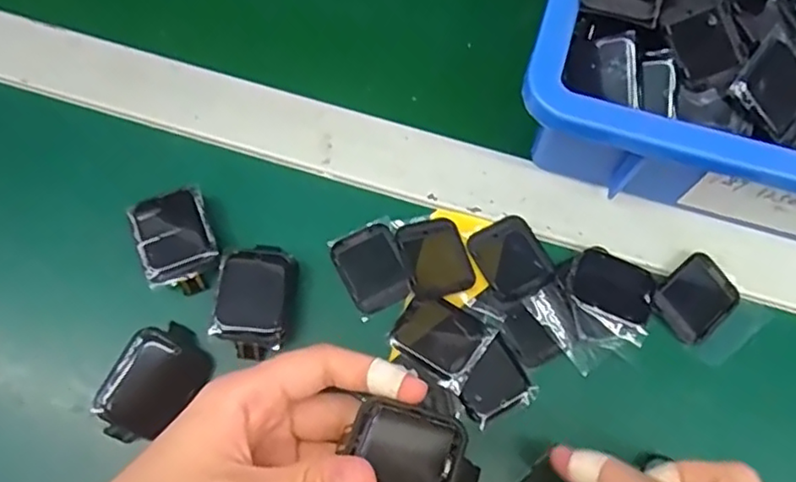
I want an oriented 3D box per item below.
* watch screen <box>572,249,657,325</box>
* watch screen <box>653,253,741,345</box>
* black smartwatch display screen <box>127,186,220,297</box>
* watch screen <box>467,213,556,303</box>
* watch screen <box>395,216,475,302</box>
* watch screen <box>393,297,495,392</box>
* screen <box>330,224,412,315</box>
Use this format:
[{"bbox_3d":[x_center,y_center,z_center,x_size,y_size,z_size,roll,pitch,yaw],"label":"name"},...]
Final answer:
[{"bbox_3d":[0.105,0.022,0.309,0.038,0.004,0.029,19,72,6],"label":"watch screen"},{"bbox_3d":[0.145,0.028,0.309,0.039,0.007,0.032,-40,76,-13],"label":"watch screen"},{"bbox_3d":[-0.105,0.001,0.302,0.034,0.012,0.047,-20,78,-11],"label":"black smartwatch display screen"},{"bbox_3d":[0.056,0.008,0.314,0.031,0.004,0.039,-27,73,-9],"label":"watch screen"},{"bbox_3d":[0.019,0.008,0.313,0.031,0.004,0.040,-19,72,-7],"label":"watch screen"},{"bbox_3d":[0.020,0.046,0.302,0.039,0.004,0.032,34,74,11],"label":"watch screen"},{"bbox_3d":[-0.012,0.013,0.312,0.031,0.004,0.040,-27,73,-9],"label":"screen"}]

